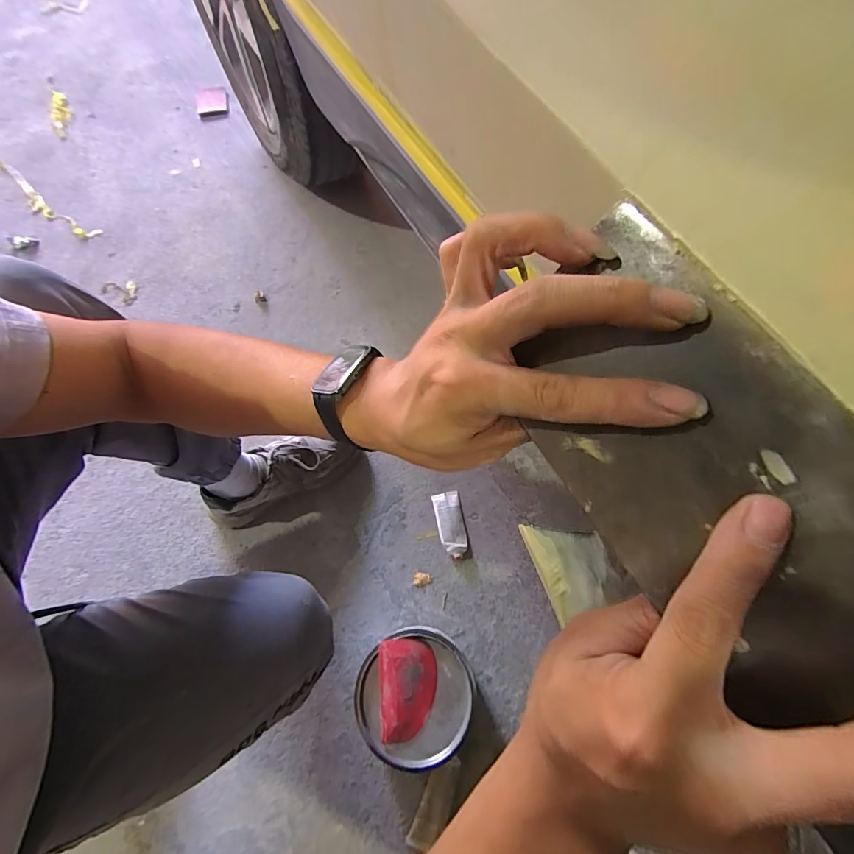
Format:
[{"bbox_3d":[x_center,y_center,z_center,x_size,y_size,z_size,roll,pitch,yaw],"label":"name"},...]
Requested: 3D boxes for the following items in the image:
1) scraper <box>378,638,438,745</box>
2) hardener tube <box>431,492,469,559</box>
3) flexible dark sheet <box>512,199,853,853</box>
[{"bbox_3d":[-0.024,0.330,0.536,0.072,0.007,0.111,-3,73,-5],"label":"scraper"},{"bbox_3d":[0.039,0.159,0.699,0.045,0.024,0.107,-11,70,-4],"label":"hardener tube"},{"bbox_3d":[0.132,0.074,0.128,0.006,0.087,0.312,-9,60,-49],"label":"flexible dark sheet"}]

